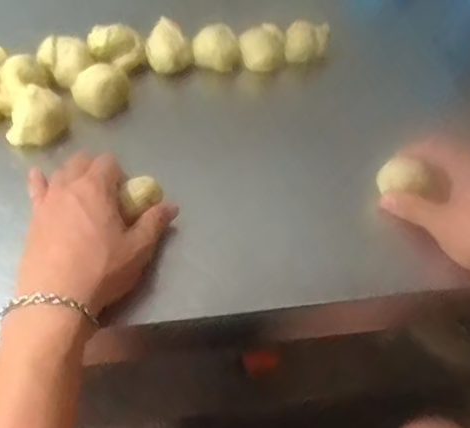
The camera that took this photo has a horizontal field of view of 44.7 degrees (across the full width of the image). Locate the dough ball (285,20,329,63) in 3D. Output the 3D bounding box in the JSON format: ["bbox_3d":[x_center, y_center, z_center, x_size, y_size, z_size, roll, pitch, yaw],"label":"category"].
[{"bbox_3d":[0.082,-0.200,0.662,0.047,0.033,0.039,8,45,1],"label":"dough ball"}]

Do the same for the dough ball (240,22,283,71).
[{"bbox_3d":[0.030,-0.189,0.651,0.044,0.039,0.034,-17,50,-22],"label":"dough ball"}]

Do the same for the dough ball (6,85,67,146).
[{"bbox_3d":[-0.184,-0.090,0.529,0.053,0.036,0.048,-10,48,-17],"label":"dough ball"}]

